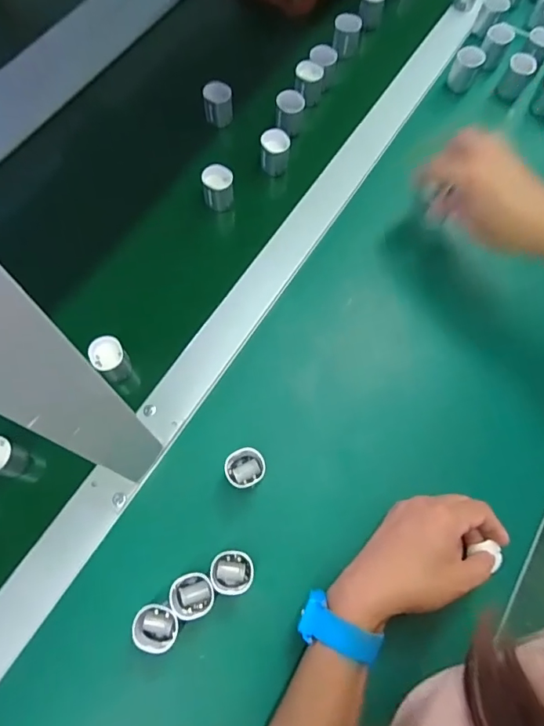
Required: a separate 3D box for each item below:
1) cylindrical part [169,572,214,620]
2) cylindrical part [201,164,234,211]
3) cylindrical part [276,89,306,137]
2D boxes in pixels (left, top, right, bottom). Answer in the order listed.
[{"bbox_3d":[-0.057,0.170,0.350,0.031,0.037,0.028,-13,74,-8],"label":"cylindrical part"},{"bbox_3d":[-0.055,-0.180,0.491,0.032,0.038,0.027,-9,74,-7],"label":"cylindrical part"},{"bbox_3d":[0.020,-0.276,0.531,0.029,0.039,0.030,1,73,-4],"label":"cylindrical part"}]

